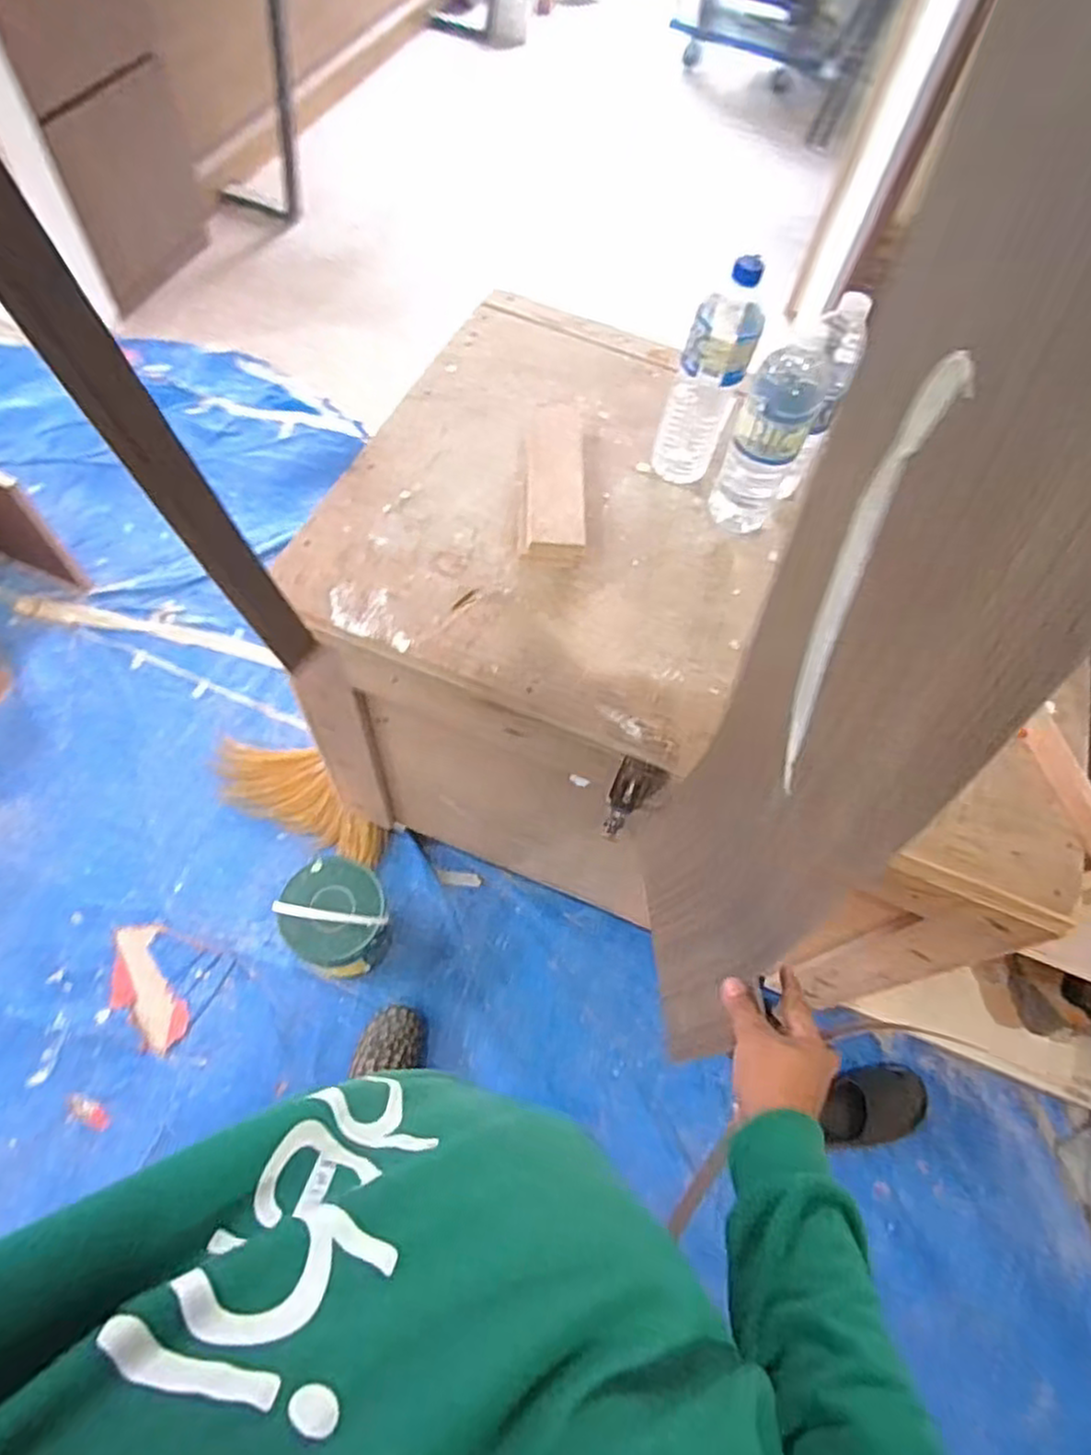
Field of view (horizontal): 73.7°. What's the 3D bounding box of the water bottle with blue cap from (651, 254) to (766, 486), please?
[{"bbox_3d":[0.191,-0.406,0.873,0.083,0.238,0.066,18,62,3],"label":"water bottle with blue cap"}]

